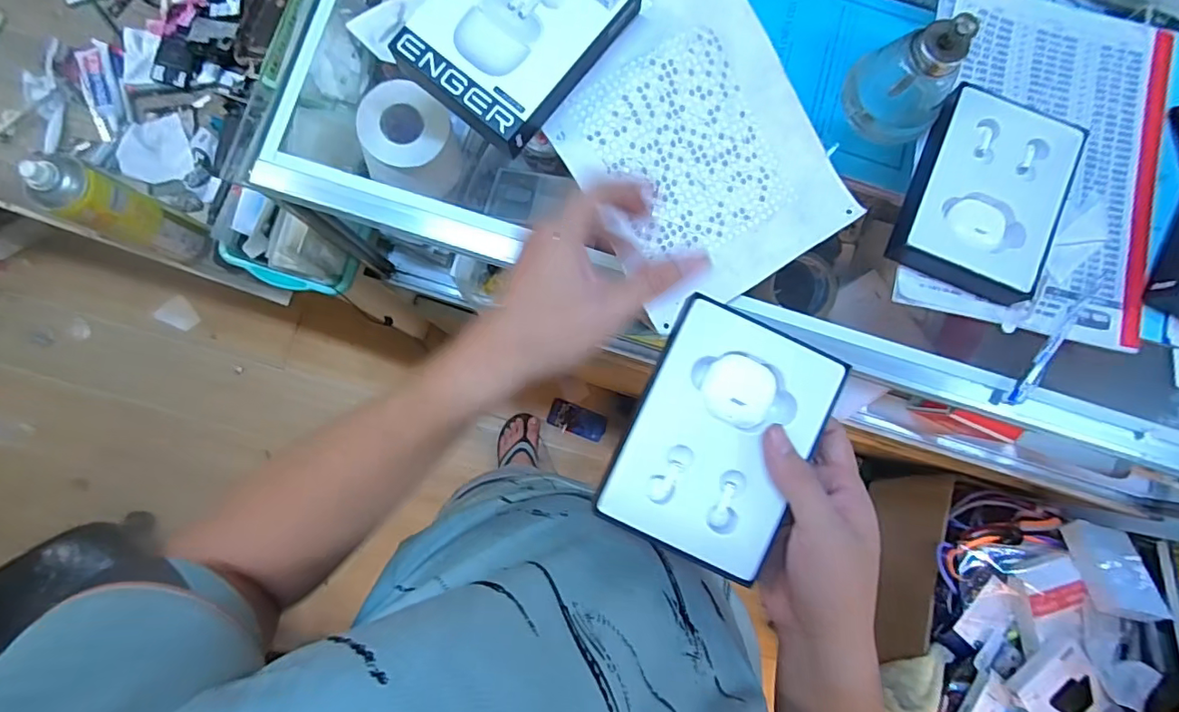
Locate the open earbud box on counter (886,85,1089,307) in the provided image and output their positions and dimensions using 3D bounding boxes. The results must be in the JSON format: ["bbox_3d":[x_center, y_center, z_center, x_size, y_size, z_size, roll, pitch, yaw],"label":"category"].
[{"bbox_3d":[0.331,-0.138,0.452,0.123,0.025,0.166,19,83,0],"label":"open earbud box on counter"}]

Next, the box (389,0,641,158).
[{"bbox_3d":[-0.054,-0.249,0.413,0.115,0.040,0.161,38,84,2],"label":"box"}]

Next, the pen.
[{"bbox_3d":[0.398,-0.018,0.458,0.014,0.011,0.143,40,84,2],"label":"pen"}]

